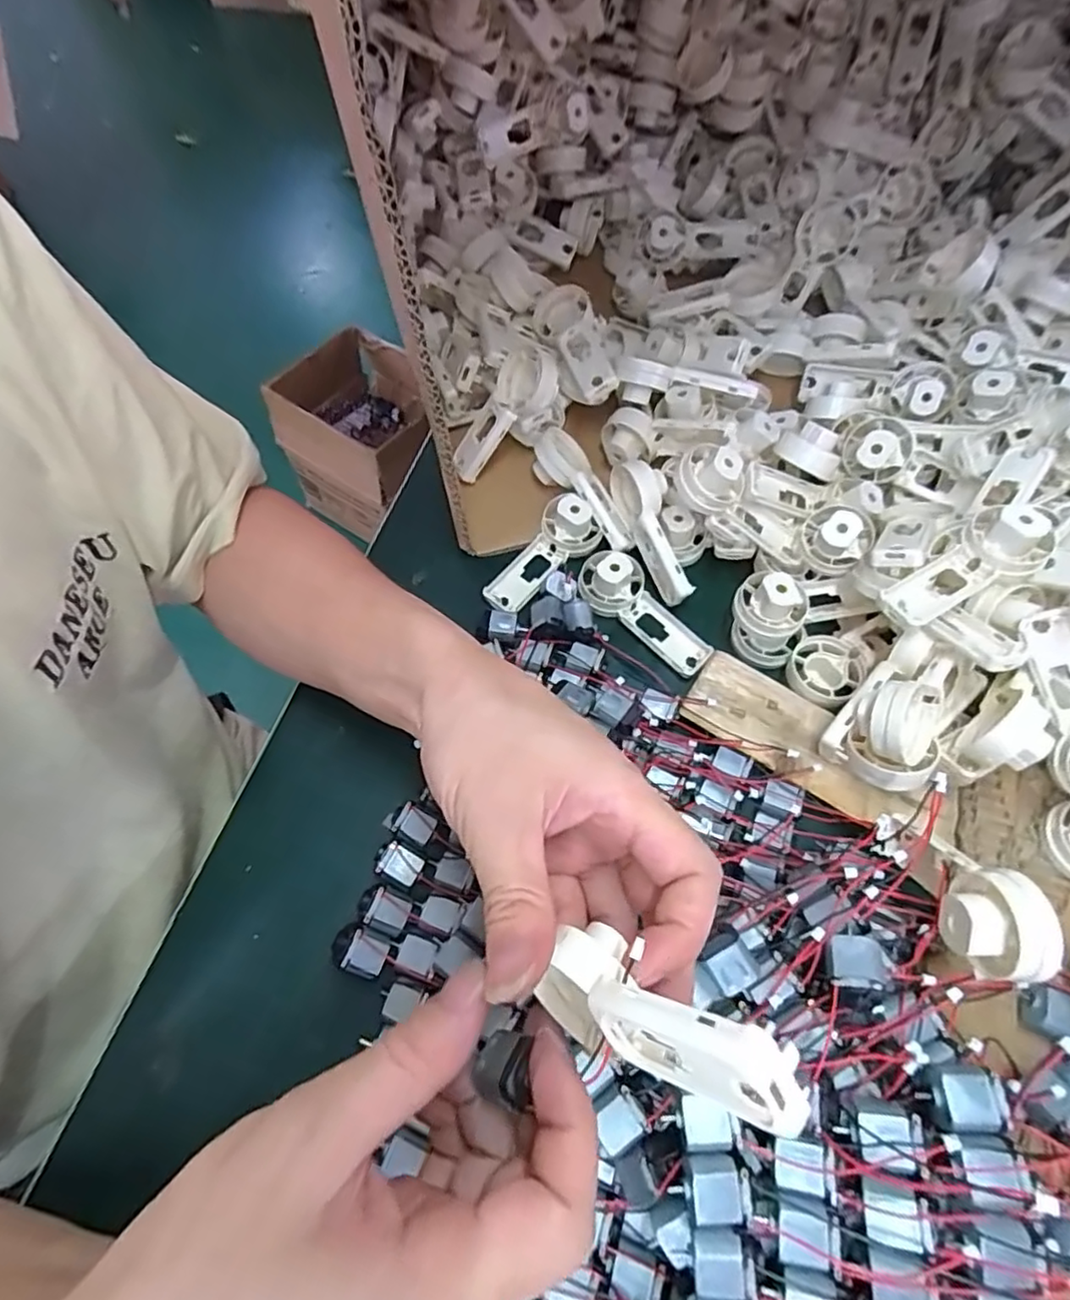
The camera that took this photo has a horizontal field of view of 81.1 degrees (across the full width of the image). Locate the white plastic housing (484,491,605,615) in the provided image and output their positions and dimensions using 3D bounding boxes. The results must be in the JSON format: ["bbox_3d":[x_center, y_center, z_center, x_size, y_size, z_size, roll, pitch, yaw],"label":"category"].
[{"bbox_3d":[0.004,-0.058,0.389,0.037,0.024,0.084,40,84,17],"label":"white plastic housing"}]

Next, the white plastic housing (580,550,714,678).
[{"bbox_3d":[0.065,-0.023,0.376,0.091,0.022,0.038,43,69,5],"label":"white plastic housing"}]

